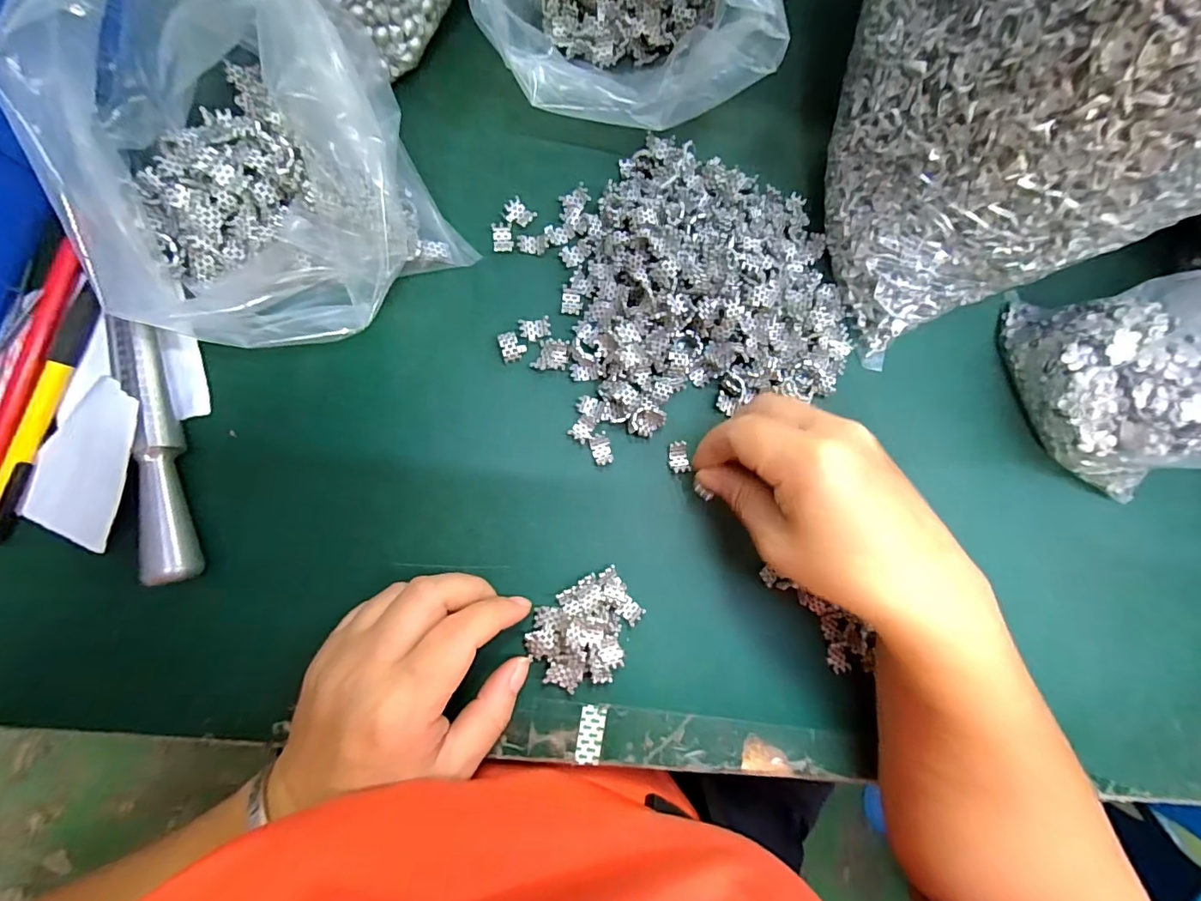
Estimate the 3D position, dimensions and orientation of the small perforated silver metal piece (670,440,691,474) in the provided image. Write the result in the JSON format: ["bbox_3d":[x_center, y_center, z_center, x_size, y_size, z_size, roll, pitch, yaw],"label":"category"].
[{"bbox_3d":[0.044,0.004,0.279,0.010,0.005,0.017,-1,84,-7],"label":"small perforated silver metal piece"}]

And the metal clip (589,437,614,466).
[{"bbox_3d":[0.001,0.000,0.274,0.011,0.004,0.015,-13,86,-8],"label":"metal clip"}]

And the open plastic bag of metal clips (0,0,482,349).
[{"bbox_3d":[-0.144,-0.116,0.214,0.148,0.109,0.124,-1,84,-7],"label":"open plastic bag of metal clips"}]

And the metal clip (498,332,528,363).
[{"bbox_3d":[-0.047,-0.056,0.272,0.013,0.004,0.016,-18,86,-8],"label":"metal clip"}]

